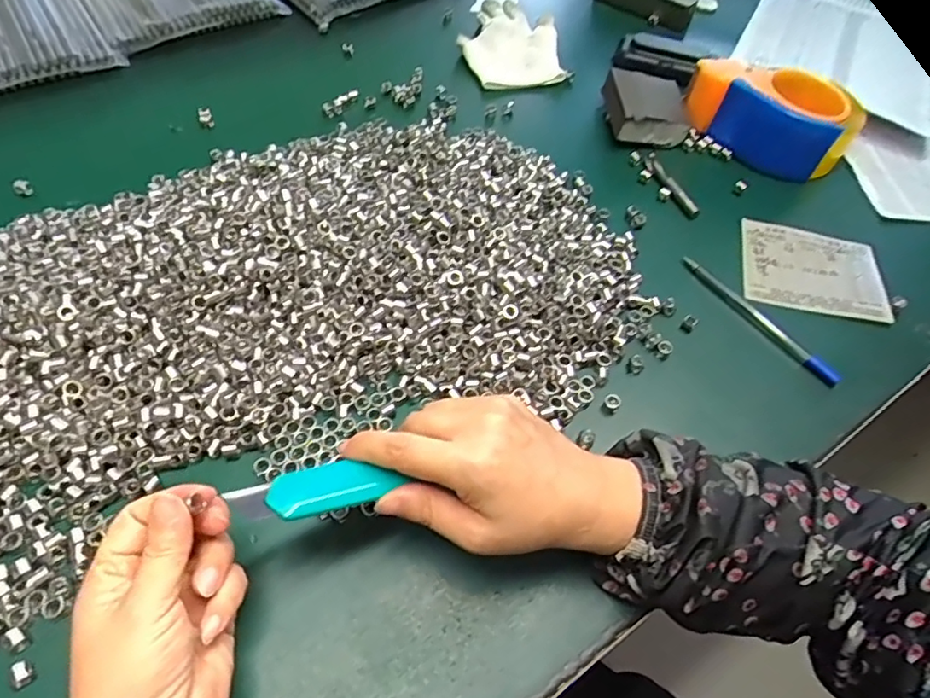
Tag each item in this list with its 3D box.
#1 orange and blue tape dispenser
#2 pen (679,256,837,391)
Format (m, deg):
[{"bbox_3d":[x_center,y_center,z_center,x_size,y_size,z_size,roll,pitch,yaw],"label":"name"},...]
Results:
[{"bbox_3d":[0.270,-0.209,0.504,0.067,0.079,0.137,-29,63,-21],"label":"orange and blue tape dispenser"},{"bbox_3d":[0.216,-0.024,0.427,0.007,0.012,0.137,-30,63,-21],"label":"pen"}]

